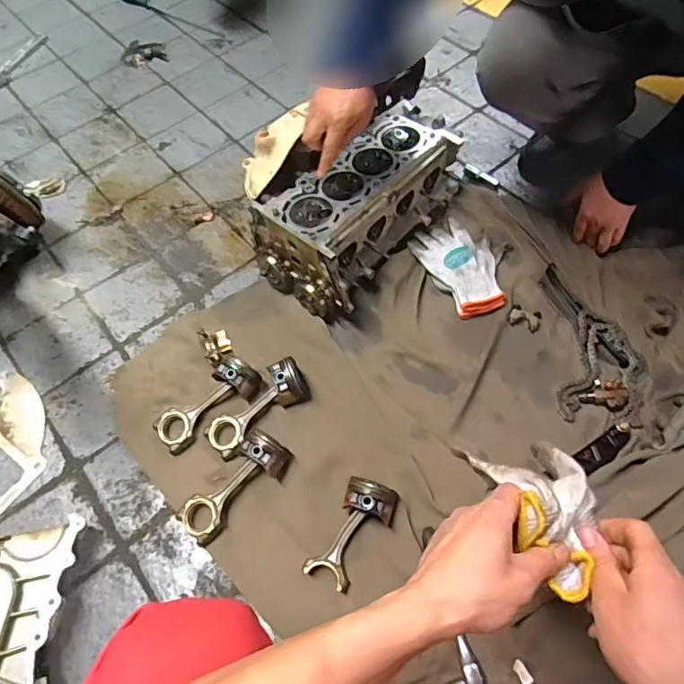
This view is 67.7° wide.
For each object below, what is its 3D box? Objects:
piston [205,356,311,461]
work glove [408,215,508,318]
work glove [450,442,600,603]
[{"bbox_3d":[-0.134,0.100,0.808,0.185,0.056,0.070,-38,61,-15],"label":"piston"},{"bbox_3d":[0.220,-0.144,0.936,0.134,0.033,0.201,-19,60,-8],"label":"work glove"},{"bbox_3d":[0.182,0.147,0.457,0.083,0.112,0.143,-14,64,-5],"label":"work glove"}]

